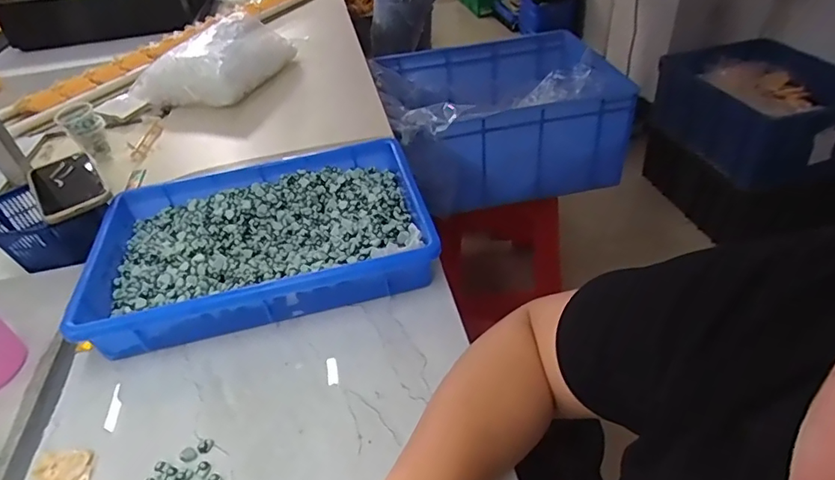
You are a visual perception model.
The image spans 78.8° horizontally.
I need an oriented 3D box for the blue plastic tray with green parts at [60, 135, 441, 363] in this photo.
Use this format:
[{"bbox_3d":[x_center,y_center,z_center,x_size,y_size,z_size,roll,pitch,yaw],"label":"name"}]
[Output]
[{"bbox_3d":[-0.181,-0.005,0.602,0.365,0.062,0.246,-13,41,-7],"label":"blue plastic tray with green parts"}]

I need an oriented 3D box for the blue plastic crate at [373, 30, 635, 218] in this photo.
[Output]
[{"bbox_3d":[0.182,-0.286,1.204,0.516,0.254,0.478,-11,39,-6],"label":"blue plastic crate"}]

